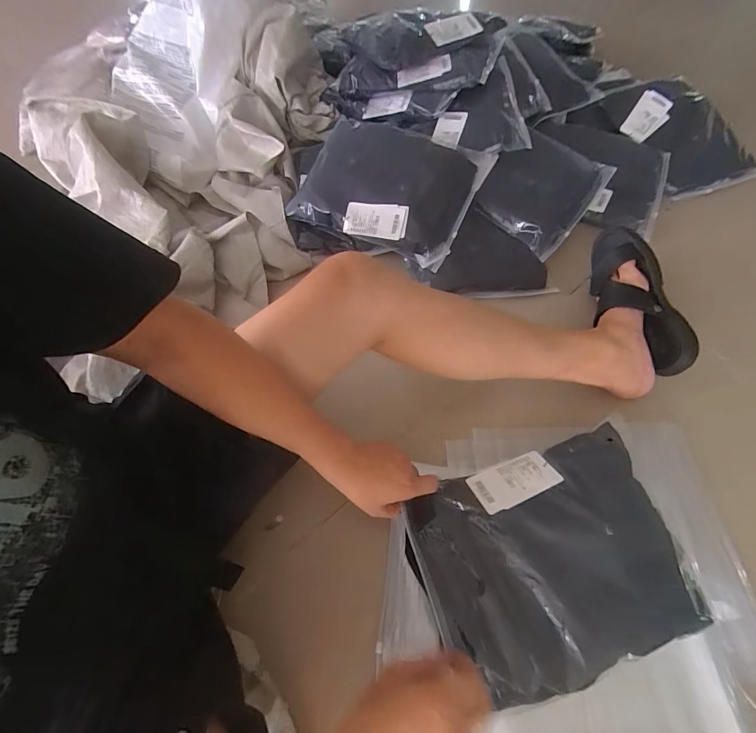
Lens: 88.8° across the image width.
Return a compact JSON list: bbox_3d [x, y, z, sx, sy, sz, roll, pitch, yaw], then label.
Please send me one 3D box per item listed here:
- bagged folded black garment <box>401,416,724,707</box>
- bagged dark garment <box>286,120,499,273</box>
[{"bbox_3d":[0.222,0.246,0.506,0.331,0.030,0.251,-17,62,-8],"label":"bagged folded black garment"},{"bbox_3d":[0.013,-0.393,0.830,0.376,0.068,0.296,23,80,11],"label":"bagged dark garment"}]

